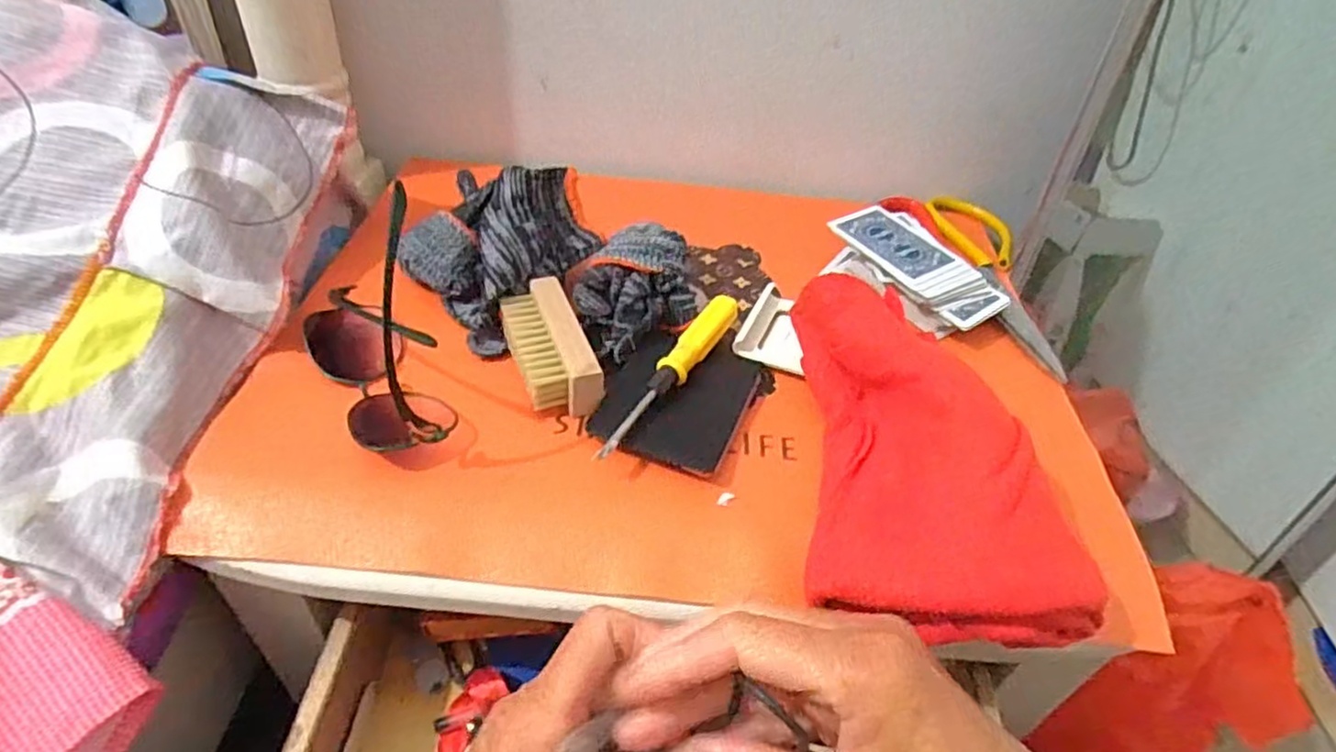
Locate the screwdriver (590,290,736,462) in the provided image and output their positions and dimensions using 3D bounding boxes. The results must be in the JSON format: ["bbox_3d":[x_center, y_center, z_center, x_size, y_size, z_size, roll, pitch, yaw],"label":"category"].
[{"bbox_3d":[0.003,-0.001,0.417,0.017,0.020,0.152,23,45,17],"label":"screwdriver"}]

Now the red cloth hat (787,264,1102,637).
[{"bbox_3d":[0.135,0.033,0.364,0.125,0.071,0.196,7,42,0],"label":"red cloth hat"}]

